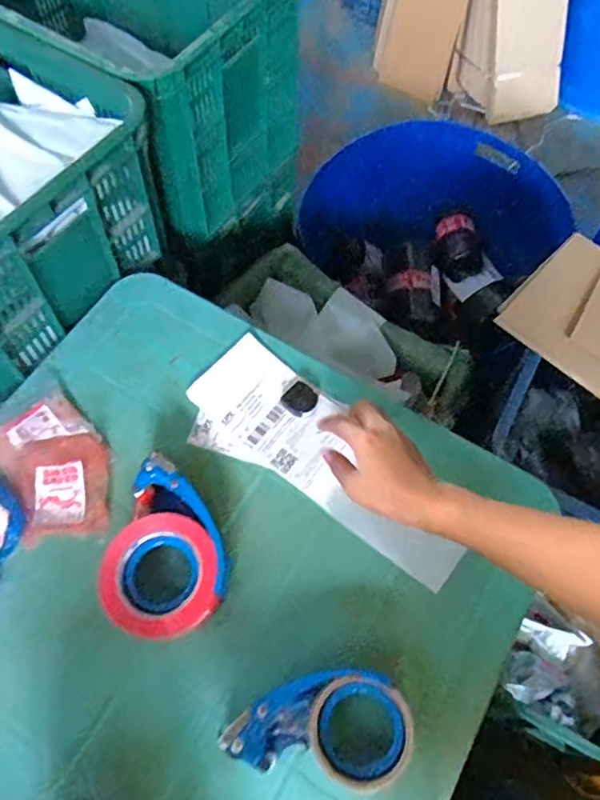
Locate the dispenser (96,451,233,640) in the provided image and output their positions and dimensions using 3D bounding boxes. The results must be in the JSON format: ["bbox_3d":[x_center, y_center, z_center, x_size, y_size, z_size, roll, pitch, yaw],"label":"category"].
[{"bbox_3d":[-0.124,0.151,0.573,0.120,0.061,0.151,21,63,8],"label":"dispenser"}]

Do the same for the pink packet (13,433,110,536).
[{"bbox_3d":[-0.250,0.089,0.618,0.093,0.017,0.101,-5,63,-6],"label":"pink packet"}]

